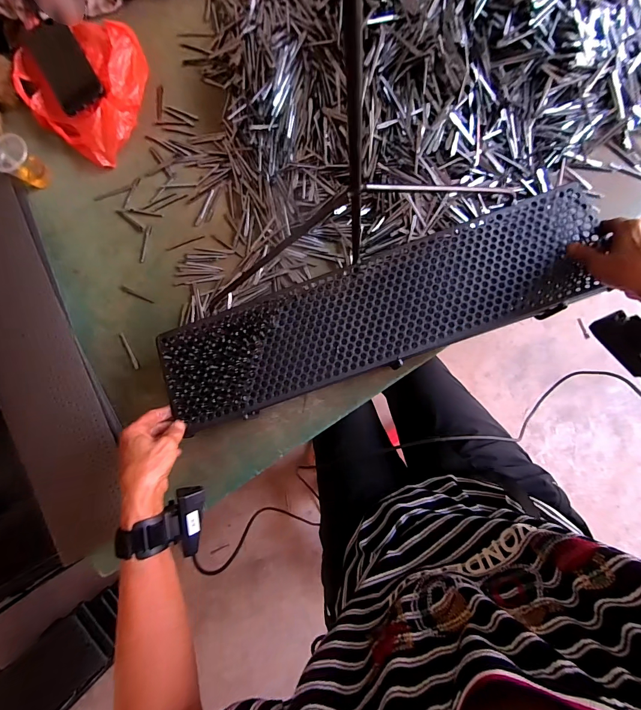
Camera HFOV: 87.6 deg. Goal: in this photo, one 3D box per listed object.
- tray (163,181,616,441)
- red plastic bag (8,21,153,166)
[{"bbox_3d":[0.072,-0.056,0.439,0.572,0.021,0.146,-20,82,3],"label":"tray"},{"bbox_3d":[-0.414,-0.487,0.590,0.248,0.053,0.216,36,88,9],"label":"red plastic bag"}]

